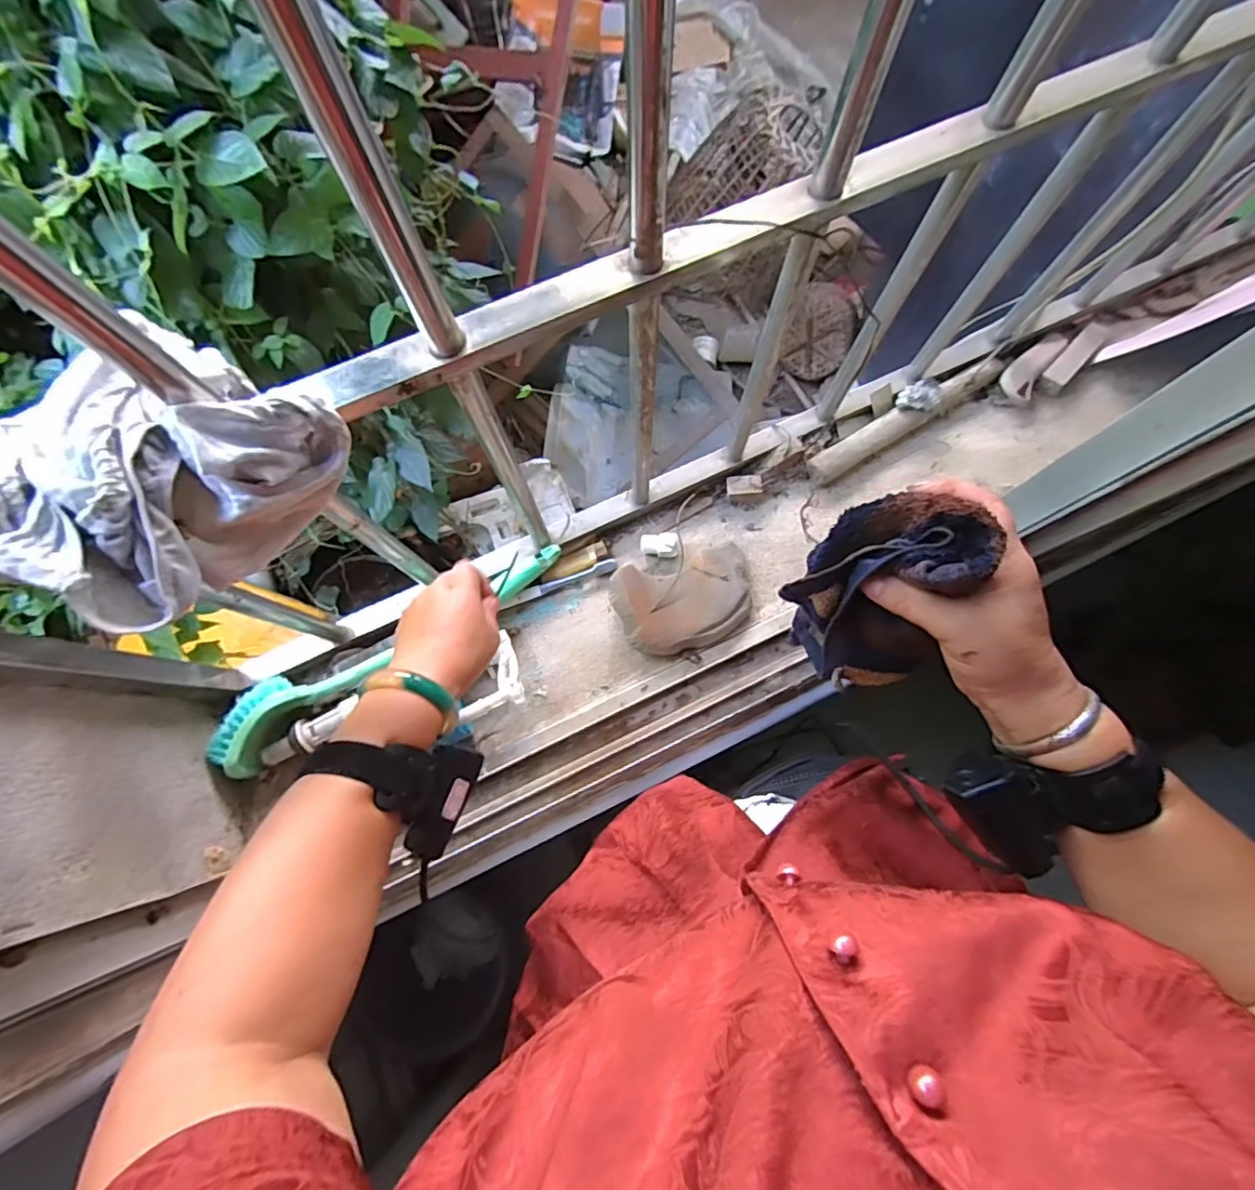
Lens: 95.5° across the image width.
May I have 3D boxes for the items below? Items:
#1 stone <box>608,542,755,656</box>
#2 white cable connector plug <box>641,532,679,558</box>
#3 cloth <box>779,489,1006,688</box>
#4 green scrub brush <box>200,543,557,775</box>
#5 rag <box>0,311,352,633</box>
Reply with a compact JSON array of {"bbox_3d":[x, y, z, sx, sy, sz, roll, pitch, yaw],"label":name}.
[{"bbox_3d":[0.062,0.007,0.600,0.146,0.032,0.099,-14,76,-2],"label":"stone"},{"bbox_3d":[0.037,-0.055,0.630,0.044,0.017,0.027,2,97,19],"label":"white cable connector plug"},{"bbox_3d":[0.153,-0.001,0.346,0.077,0.125,0.099,-28,77,-6],"label":"cloth"},{"bbox_3d":[-0.234,0.053,0.589,0.375,0.039,0.080,-29,77,-11],"label":"green scrub brush"},{"bbox_3d":[-0.236,-0.061,0.290,0.131,0.074,0.144,29,78,8],"label":"rag"}]

